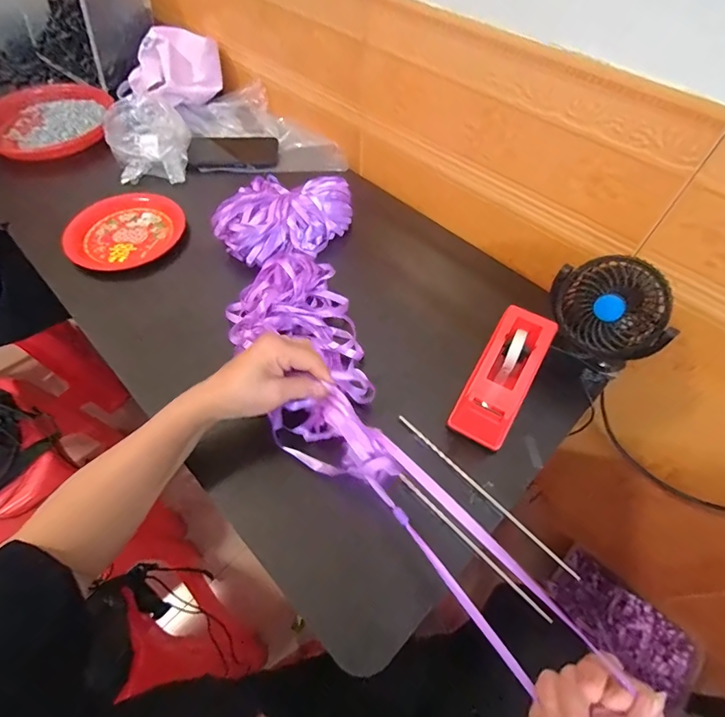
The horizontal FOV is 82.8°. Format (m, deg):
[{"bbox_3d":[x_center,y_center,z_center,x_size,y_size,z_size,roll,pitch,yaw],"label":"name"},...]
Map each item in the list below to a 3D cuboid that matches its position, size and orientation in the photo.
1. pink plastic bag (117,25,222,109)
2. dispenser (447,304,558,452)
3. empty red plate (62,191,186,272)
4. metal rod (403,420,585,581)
[{"bbox_3d":[-0.383,-0.570,0.811,0.167,0.084,0.142,-36,64,-22],"label":"pink plastic bag"},{"bbox_3d":[0.158,0.020,0.457,0.062,0.073,0.155,27,60,16],"label":"dispenser"},{"bbox_3d":[-0.362,-0.196,0.627,0.163,0.025,0.146,-36,64,-22],"label":"empty red plate"},{"bbox_3d":[0.123,0.135,0.423,0.224,0.007,0.010,39,64,22],"label":"metal rod"}]

